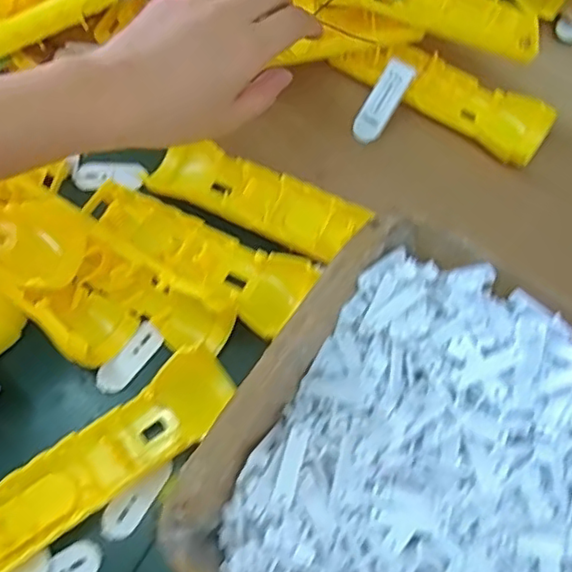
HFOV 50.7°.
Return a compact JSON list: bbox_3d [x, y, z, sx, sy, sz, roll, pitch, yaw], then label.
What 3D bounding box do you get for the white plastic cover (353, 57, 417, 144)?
[{"bbox_3d":[0.068,-0.130,0.426,0.020,0.006,0.060,35,104,14],"label":"white plastic cover"}]

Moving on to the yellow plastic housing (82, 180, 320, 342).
[{"bbox_3d":[-0.061,-0.023,0.375,0.154,0.027,0.050,26,68,11],"label":"yellow plastic housing"}]

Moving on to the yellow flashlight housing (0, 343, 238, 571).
[{"bbox_3d":[-0.103,0.096,0.330,0.164,0.022,0.043,-34,70,-15],"label":"yellow flashlight housing"}]

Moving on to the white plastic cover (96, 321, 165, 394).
[{"bbox_3d":[-0.095,0.045,0.367,0.018,0.005,0.047,38,71,15],"label":"white plastic cover"}]

